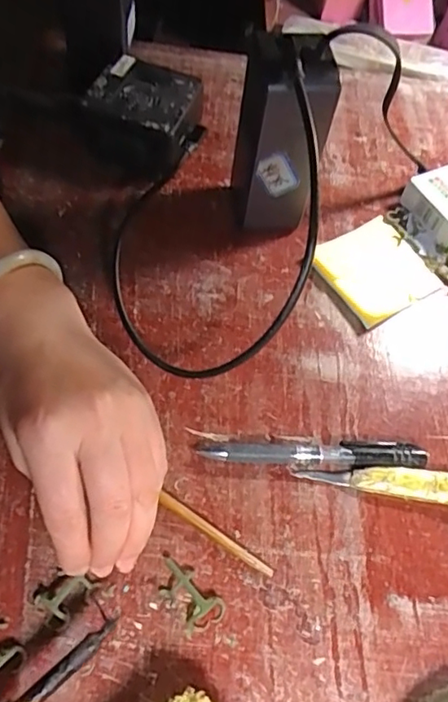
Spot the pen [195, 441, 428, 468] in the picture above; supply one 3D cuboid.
[{"bbox_3d":[0.055,0.062,0.343,0.137,0.010,0.015,3,58,-4],"label":"pen"}]

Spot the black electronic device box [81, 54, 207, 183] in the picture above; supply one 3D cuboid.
[{"bbox_3d":[-0.061,-0.183,0.457,0.088,0.056,0.079,23,60,8],"label":"black electronic device box"}]

